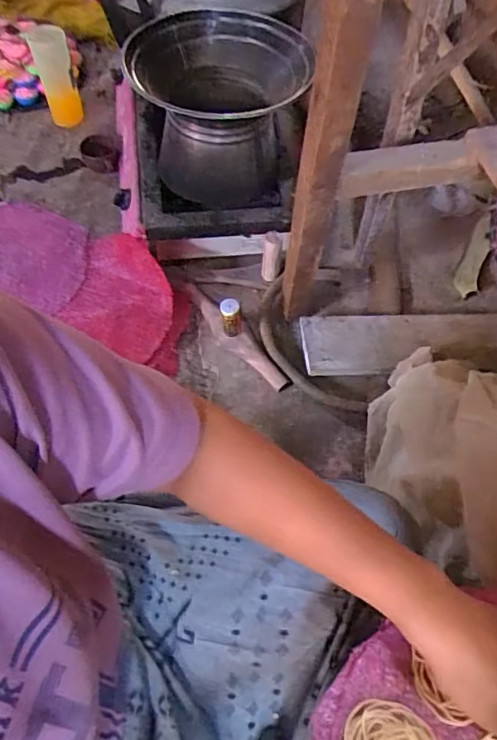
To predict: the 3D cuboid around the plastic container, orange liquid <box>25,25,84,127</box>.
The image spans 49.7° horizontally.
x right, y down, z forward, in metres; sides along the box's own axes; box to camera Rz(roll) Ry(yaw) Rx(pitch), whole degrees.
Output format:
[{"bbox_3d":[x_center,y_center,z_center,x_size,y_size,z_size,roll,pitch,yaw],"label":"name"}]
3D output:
[{"bbox_3d":[-0.445,-0.671,1.254,0.082,0.198,0.102,-15,60,-11],"label":"plastic container, orange liquid"}]

